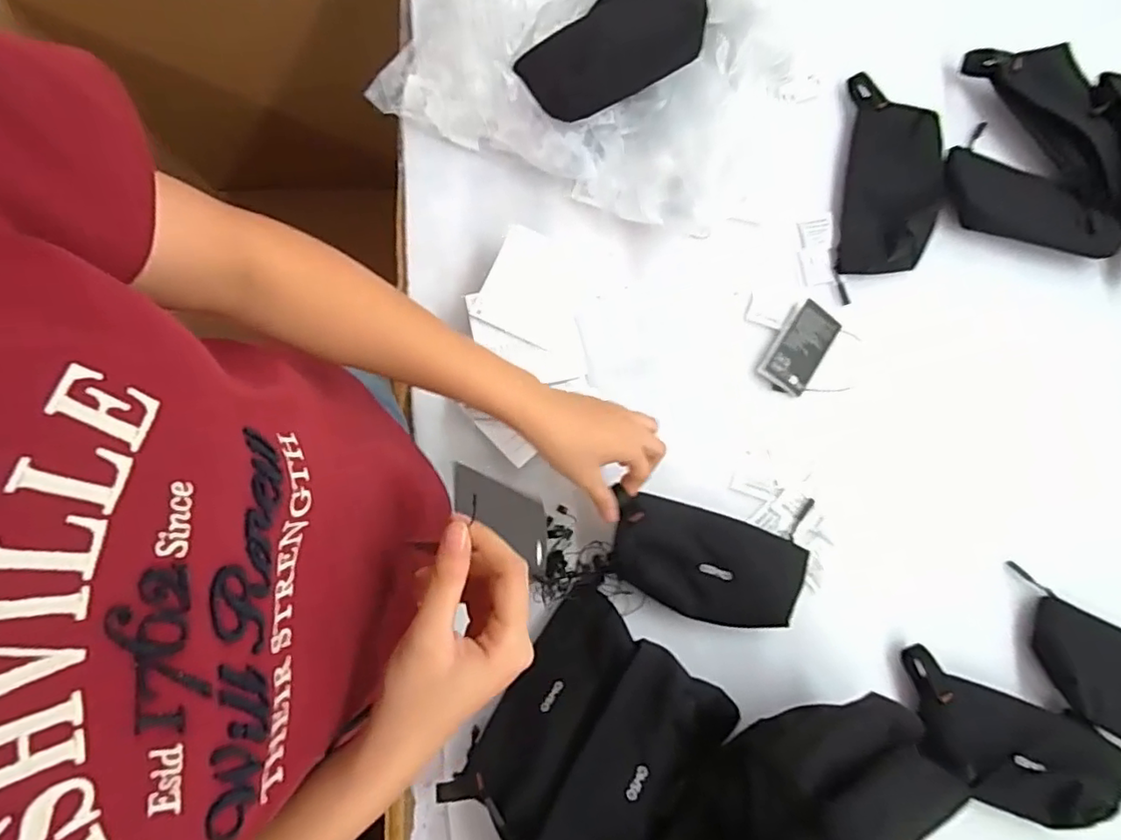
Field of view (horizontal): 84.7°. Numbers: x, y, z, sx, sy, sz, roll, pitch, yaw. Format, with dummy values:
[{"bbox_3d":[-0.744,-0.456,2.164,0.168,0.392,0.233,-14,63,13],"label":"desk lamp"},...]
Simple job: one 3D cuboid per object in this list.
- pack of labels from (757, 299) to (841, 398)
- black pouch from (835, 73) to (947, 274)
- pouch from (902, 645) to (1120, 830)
[{"bbox_3d":[0.240,-0.074,0.615,0.053,0.019,0.093,34,80,5],"label":"pack of labels"},{"bbox_3d":[0.348,-0.253,0.642,0.094,0.024,0.209,9,79,0],"label":"black pouch"},{"bbox_3d":[0.403,0.294,0.548,0.202,0.031,0.096,24,79,3],"label":"pouch"}]

